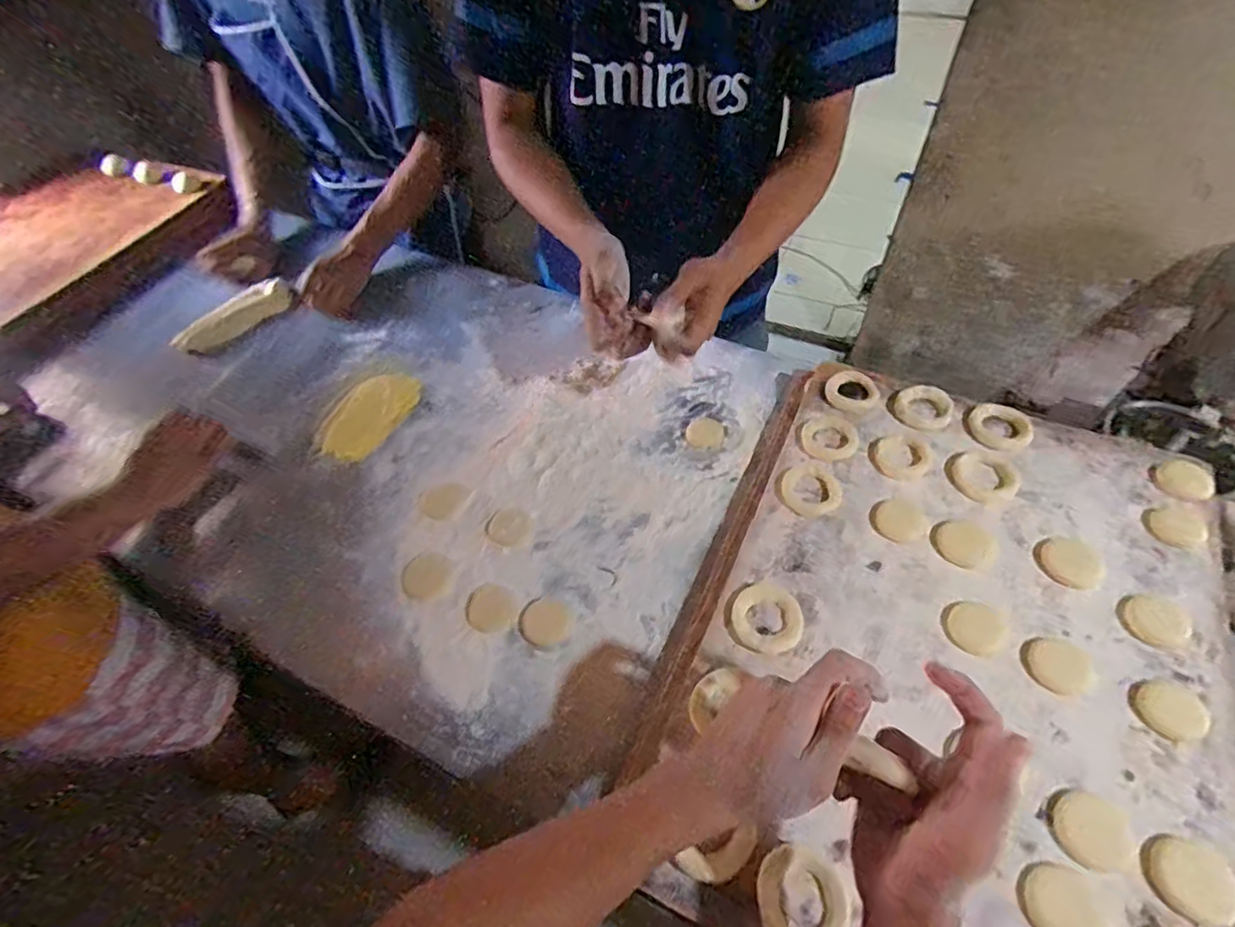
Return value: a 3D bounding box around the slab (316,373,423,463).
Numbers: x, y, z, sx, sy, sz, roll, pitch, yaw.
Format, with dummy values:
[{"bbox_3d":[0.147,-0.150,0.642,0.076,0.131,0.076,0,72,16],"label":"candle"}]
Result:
[{"bbox_3d":[-0.336,-0.070,0.787,0.097,0.010,0.148,20,59,18],"label":"slab"}]

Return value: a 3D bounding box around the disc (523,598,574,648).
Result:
[{"bbox_3d":[-0.073,0.166,0.614,0.051,0.004,0.048,-2,54,3],"label":"disc"}]

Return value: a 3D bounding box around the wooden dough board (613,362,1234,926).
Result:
[{"bbox_3d":[0.308,0.158,0.549,0.445,0.056,0.594,20,58,17],"label":"wooden dough board"}]

